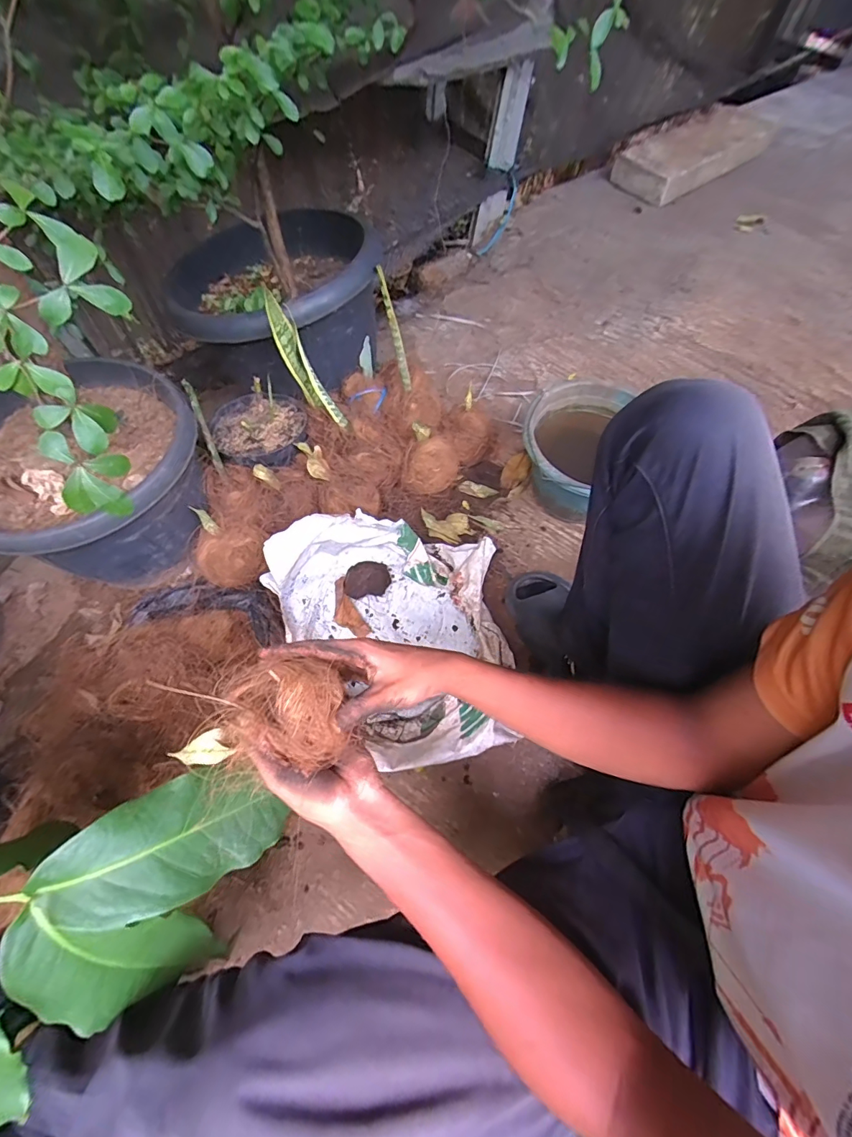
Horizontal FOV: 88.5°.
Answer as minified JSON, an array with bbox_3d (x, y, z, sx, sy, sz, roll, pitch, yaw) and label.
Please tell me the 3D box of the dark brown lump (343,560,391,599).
[{"bbox_3d":[-0.102,0.017,0.753,0.080,0.037,0.065,-15,65,-11],"label":"dark brown lump"}]

